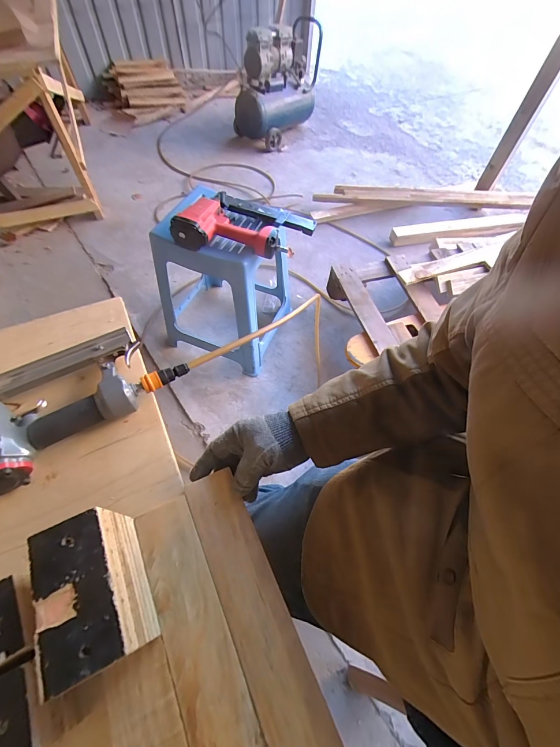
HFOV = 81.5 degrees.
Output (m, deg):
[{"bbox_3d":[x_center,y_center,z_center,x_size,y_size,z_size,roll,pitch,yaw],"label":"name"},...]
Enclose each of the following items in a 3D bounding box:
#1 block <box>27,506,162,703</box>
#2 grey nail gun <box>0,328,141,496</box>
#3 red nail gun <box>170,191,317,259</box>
[{"bbox_3d":[-0.165,0.200,0.302,0.065,0.093,0.119,-23,61,-14],"label":"block"},{"bbox_3d":[-0.297,0.028,0.439,0.229,0.061,0.158,-36,65,-21],"label":"grey nail gun"},{"bbox_3d":[-0.089,-0.403,0.860,0.360,0.082,0.185,4,60,1],"label":"red nail gun"}]

